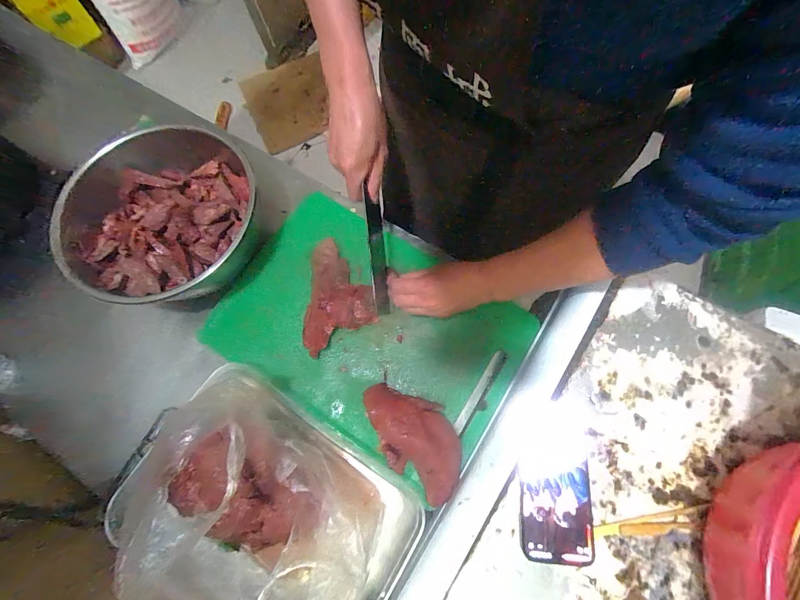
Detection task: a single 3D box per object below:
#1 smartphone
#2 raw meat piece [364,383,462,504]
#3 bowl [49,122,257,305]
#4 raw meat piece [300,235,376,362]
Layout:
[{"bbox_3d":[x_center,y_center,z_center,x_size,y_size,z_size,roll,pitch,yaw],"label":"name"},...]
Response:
[{"bbox_3d":[0.183,0.214,0.399,0.078,0.016,0.164,6,74,4],"label":"smartphone"},{"bbox_3d":[0.023,0.188,0.467,0.099,0.058,0.170,-25,74,-6],"label":"raw meat piece"},{"bbox_3d":[-0.381,-0.143,0.559,0.298,0.102,0.330,-28,74,-6],"label":"bowl"},{"bbox_3d":[-0.094,-0.009,0.536,0.115,0.045,0.195,2,73,3],"label":"raw meat piece"}]

